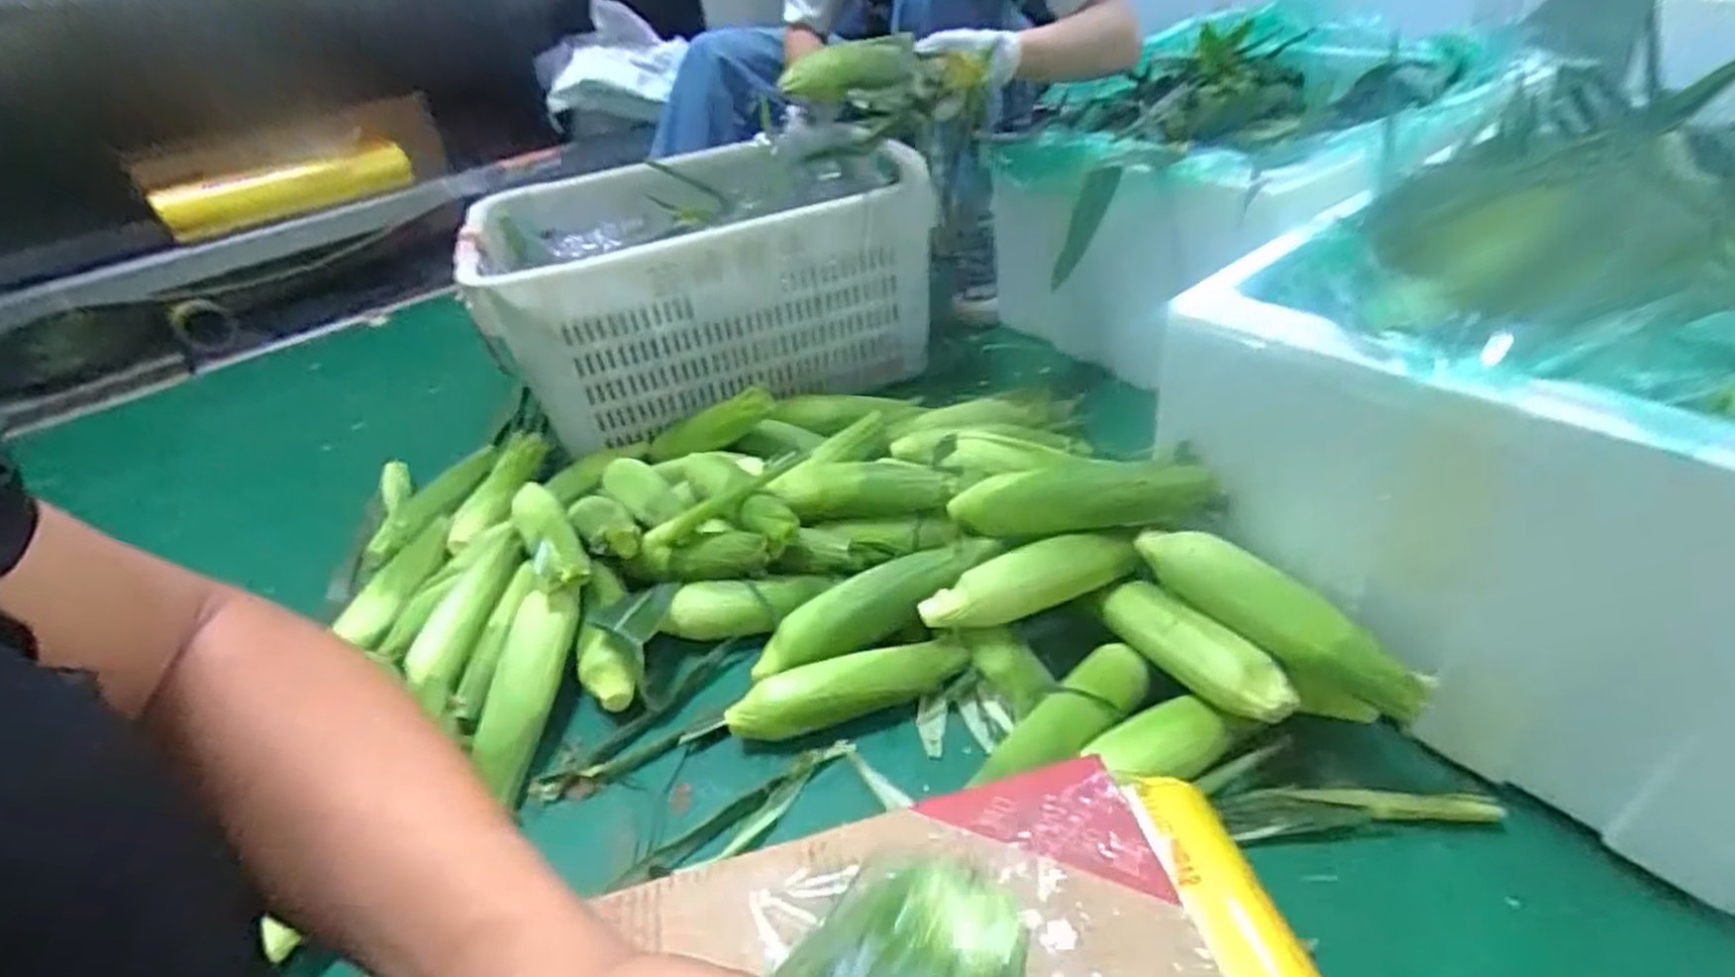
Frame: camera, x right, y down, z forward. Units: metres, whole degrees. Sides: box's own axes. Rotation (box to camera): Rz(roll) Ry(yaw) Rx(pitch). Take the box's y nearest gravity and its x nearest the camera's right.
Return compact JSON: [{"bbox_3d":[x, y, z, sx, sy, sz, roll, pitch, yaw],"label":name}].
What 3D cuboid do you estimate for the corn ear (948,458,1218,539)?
[{"bbox_3d":[0.181,0.010,0.694,0.243,0.050,0.053,-6,32,34],"label":"corn ear"}]

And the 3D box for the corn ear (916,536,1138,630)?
[{"bbox_3d":[0.138,0.082,0.688,0.190,0.042,0.052,-20,36,8],"label":"corn ear"}]

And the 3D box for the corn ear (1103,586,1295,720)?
[{"bbox_3d":[0.260,0.131,0.628,0.047,0.059,0.159,-26,41,-24],"label":"corn ear"}]

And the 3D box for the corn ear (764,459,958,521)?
[{"bbox_3d":[-0.011,0.001,0.819,0.208,0.057,0.058,2,38,12],"label":"corn ear"}]

